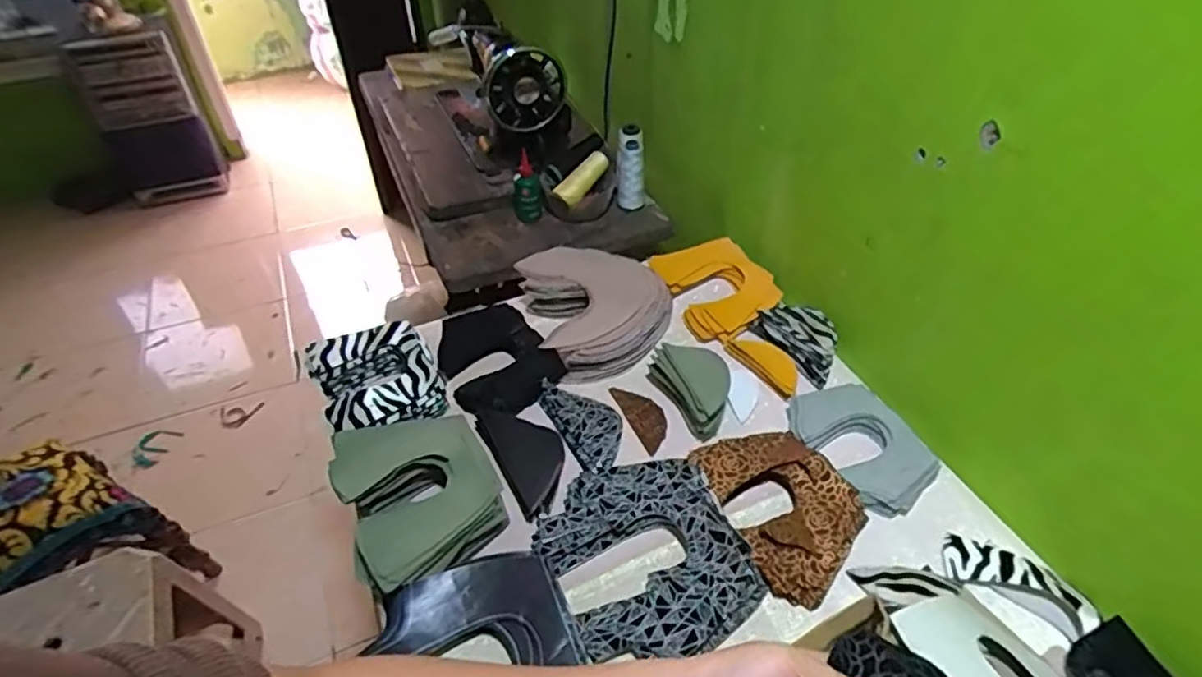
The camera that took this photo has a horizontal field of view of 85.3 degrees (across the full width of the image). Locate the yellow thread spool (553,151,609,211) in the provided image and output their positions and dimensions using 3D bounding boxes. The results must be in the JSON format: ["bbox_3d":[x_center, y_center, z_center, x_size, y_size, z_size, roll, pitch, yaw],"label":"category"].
[{"bbox_3d":[-0.028,-0.264,1.079,0.032,0.034,0.109,35,77,31],"label":"yellow thread spool"}]

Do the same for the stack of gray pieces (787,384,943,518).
[{"bbox_3d":[0.290,0.118,0.728,0.109,0.028,0.160,-18,46,-18],"label":"stack of gray pieces"}]

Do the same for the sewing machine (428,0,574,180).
[{"bbox_3d":[-0.200,-0.486,1.242,0.176,0.230,0.402,-15,45,-16],"label":"sewing machine"}]

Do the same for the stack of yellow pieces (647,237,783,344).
[{"bbox_3d":[0.163,-0.074,0.926,0.136,0.046,0.174,-15,45,-16],"label":"stack of yellow pieces"}]

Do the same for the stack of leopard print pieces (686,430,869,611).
[{"bbox_3d":[0.190,0.165,0.668,0.132,0.037,0.190,-15,45,-16],"label":"stack of leopard print pieces"}]

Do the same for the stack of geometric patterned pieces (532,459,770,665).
[{"bbox_3d":[0.042,0.204,0.627,0.178,0.029,0.196,-16,45,-16],"label":"stack of geometric patterned pieces"}]

